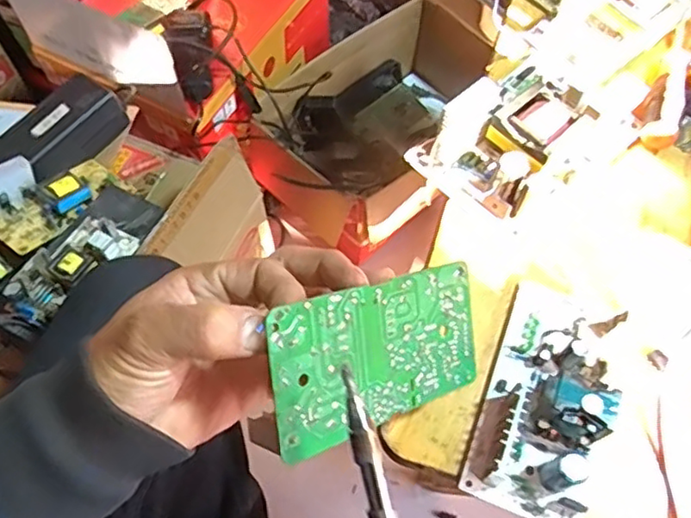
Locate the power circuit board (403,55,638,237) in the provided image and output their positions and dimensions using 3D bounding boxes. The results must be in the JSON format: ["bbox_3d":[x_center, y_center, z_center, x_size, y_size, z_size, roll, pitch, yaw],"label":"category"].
[{"bbox_3d":[0.136,-0.100,0.468,0.149,0.053,0.106,-36,67,-18],"label":"power circuit board"}]

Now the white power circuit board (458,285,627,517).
[{"bbox_3d":[0.126,0.080,0.379,0.076,0.043,0.142,21,63,11],"label":"white power circuit board"}]

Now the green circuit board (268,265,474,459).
[{"bbox_3d":[0.020,0.046,0.314,0.131,0.004,0.069,-12,100,-39],"label":"green circuit board"}]

